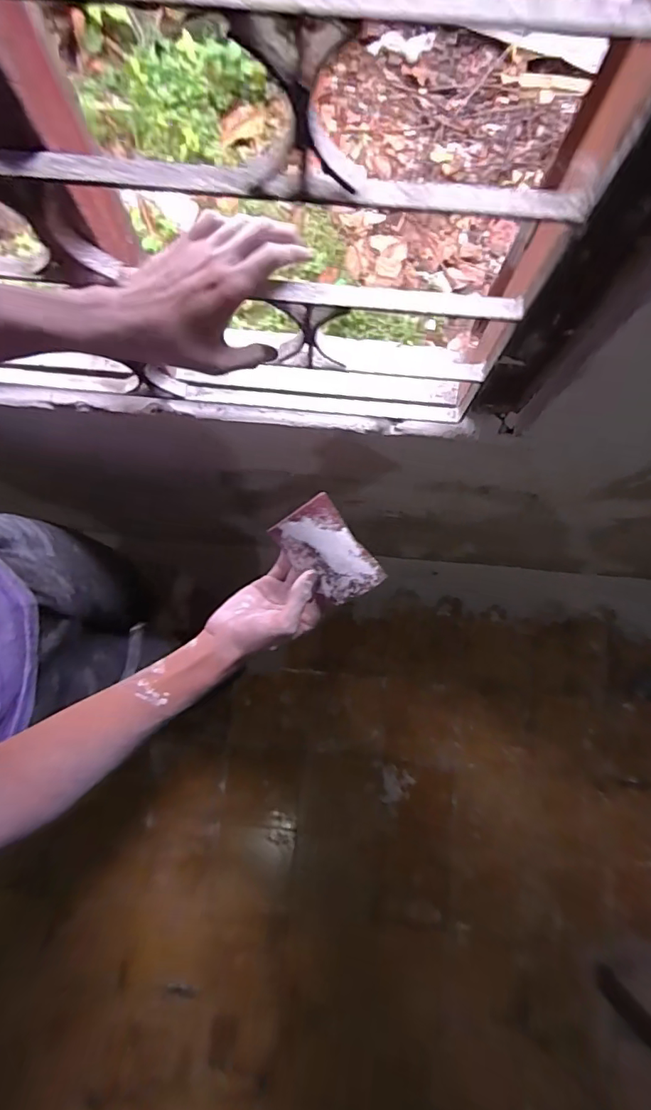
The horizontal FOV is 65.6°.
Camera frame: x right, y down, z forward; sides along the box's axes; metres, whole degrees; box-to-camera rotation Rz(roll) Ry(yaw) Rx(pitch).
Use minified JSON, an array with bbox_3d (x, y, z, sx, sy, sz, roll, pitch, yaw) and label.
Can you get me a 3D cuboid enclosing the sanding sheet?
[{"bbox_3d":[0.000,0.000,0.484,0.069,0.014,0.100,-36,96,18],"label":"sanding sheet"}]

